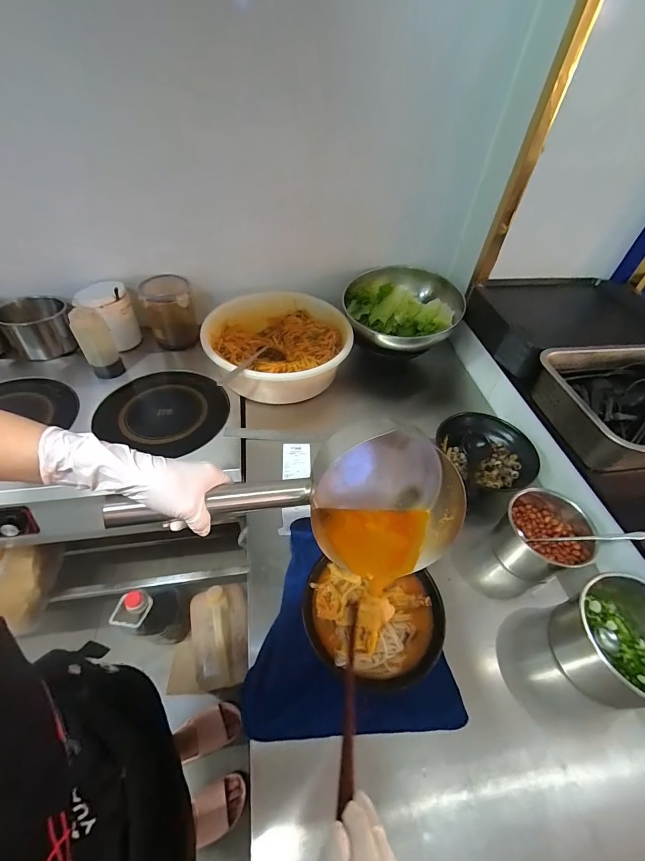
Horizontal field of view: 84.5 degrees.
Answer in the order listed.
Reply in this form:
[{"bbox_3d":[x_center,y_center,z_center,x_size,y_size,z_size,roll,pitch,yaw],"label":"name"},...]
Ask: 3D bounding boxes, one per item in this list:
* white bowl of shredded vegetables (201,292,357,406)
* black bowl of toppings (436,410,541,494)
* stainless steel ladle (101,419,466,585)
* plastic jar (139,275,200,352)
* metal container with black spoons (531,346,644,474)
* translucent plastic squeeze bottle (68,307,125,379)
[{"bbox_3d":[-0.112,-0.211,0.891,0.318,0.107,0.337,2,49,-2],"label":"white bowl of shredded vegetables"},{"bbox_3d":[0.335,0.045,0.718,0.153,0.060,0.187,-10,50,-13],"label":"black bowl of toppings"},{"bbox_3d":[-0.020,0.088,0.485,0.411,0.143,0.166,2,49,-3],"label":"stainless steel ladle"},{"bbox_3d":[-0.395,-0.301,0.929,0.117,0.159,0.095,-12,51,-14],"label":"plastic jar"},{"bbox_3d":[0.618,-0.049,0.686,0.358,0.089,0.260,-5,49,-8],"label":"metal container with black spoons"},{"bbox_3d":[-0.528,-0.208,0.828,0.071,0.175,0.084,-27,56,-25],"label":"translucent plastic squeeze bottle"}]

